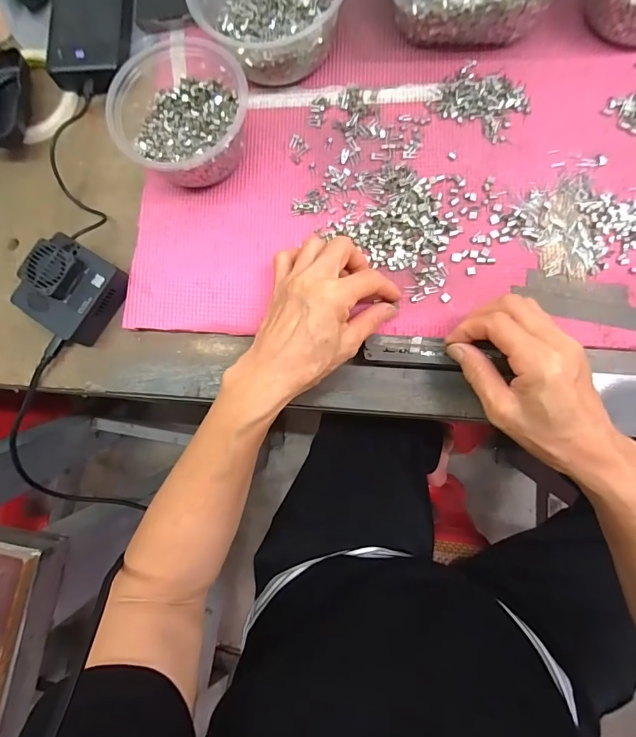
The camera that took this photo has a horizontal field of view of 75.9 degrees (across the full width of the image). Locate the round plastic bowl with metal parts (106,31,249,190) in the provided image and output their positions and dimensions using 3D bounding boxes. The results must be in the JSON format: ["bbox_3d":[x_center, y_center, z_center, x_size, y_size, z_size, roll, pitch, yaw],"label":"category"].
[{"bbox_3d":[-0.118,-0.223,0.360,0.123,0.063,0.120,-1,81,5],"label":"round plastic bowl with metal parts"}]

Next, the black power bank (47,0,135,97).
[{"bbox_3d":[-0.226,-0.357,0.408,0.075,0.022,0.169,1,82,5],"label":"black power bank"}]

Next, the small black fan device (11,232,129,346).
[{"bbox_3d":[-0.221,-0.070,0.365,0.073,0.041,0.078,32,85,9],"label":"small black fan device"}]

